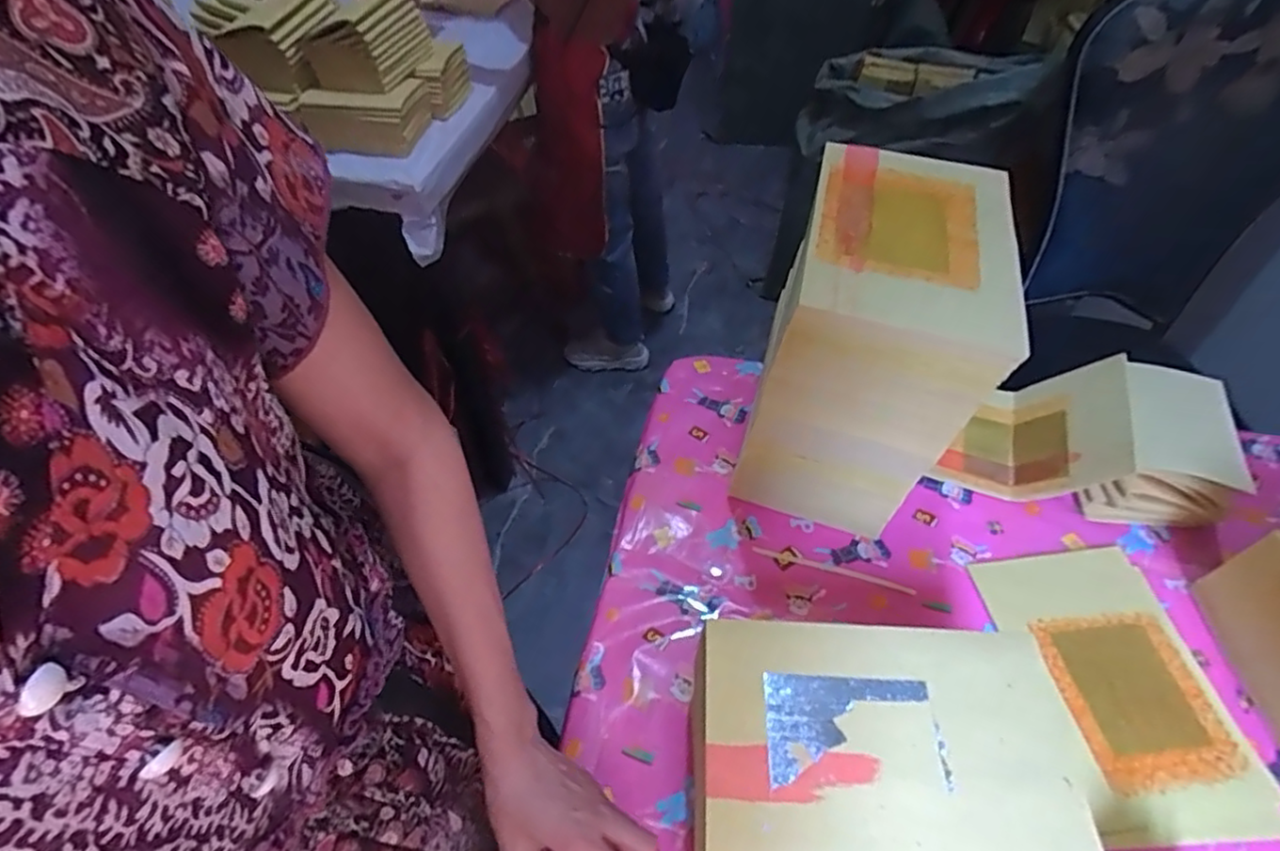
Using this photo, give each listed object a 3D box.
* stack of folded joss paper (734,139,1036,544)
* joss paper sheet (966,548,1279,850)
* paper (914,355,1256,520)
[{"bbox_3d":[0.224,-0.067,0.639,0.174,0.306,0.226,17,52,14],"label":"stack of folded joss paper"},{"bbox_3d":[0.422,0.227,0.579,0.157,0.007,0.242,-7,53,-3],"label":"joss paper sheet"},{"bbox_3d":[0.469,0.006,0.695,0.238,0.110,0.158,18,52,14],"label":"paper"}]

